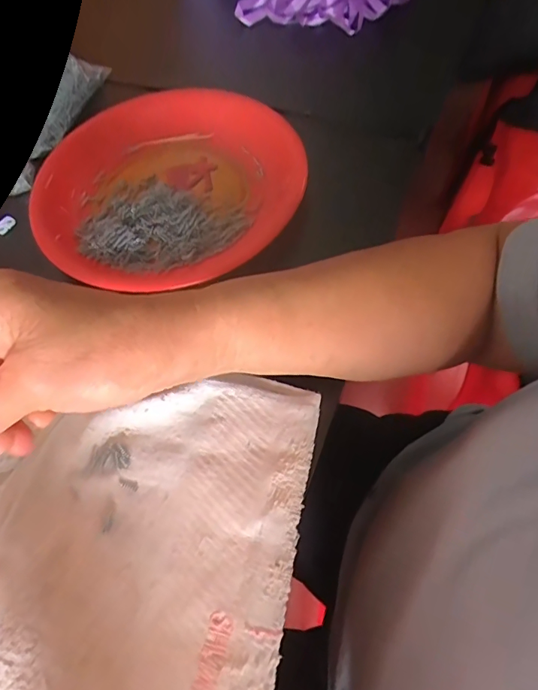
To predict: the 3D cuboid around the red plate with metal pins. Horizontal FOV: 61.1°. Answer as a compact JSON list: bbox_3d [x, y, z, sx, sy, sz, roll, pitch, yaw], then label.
[{"bbox_3d":[-0.100,-0.151,0.403,0.218,0.033,0.253,-34,64,-13],"label":"red plate with metal pins"}]

